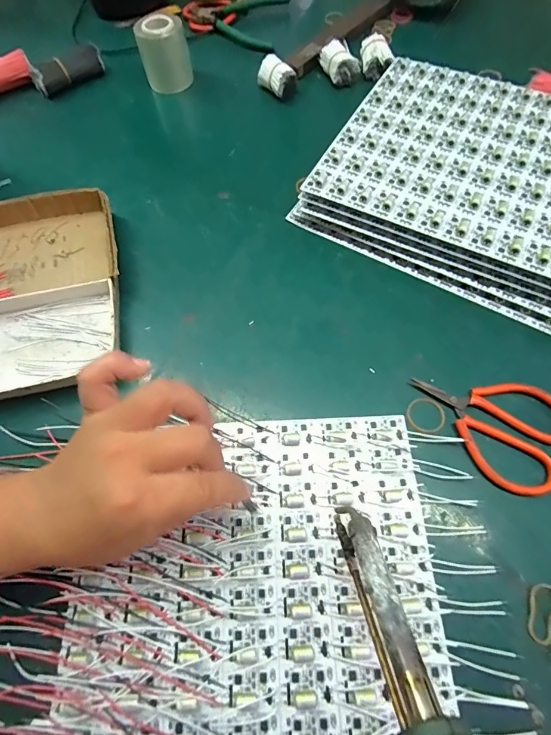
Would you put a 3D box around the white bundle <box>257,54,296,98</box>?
[{"bbox_3d":[0.001,-0.358,0.490,0.029,0.038,0.050,-33,67,-11],"label":"white bundle"}]

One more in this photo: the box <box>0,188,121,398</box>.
[{"bbox_3d":[-0.243,-0.067,0.364,0.192,0.033,0.209,-12,65,-2],"label":"box"}]

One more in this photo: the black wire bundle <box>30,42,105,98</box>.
[{"bbox_3d":[-0.277,-0.397,0.521,0.090,0.036,0.032,-29,66,-10],"label":"black wire bundle"}]

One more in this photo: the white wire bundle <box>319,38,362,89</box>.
[{"bbox_3d":[0.082,-0.383,0.494,0.039,0.034,0.051,-22,65,-7],"label":"white wire bundle"}]

